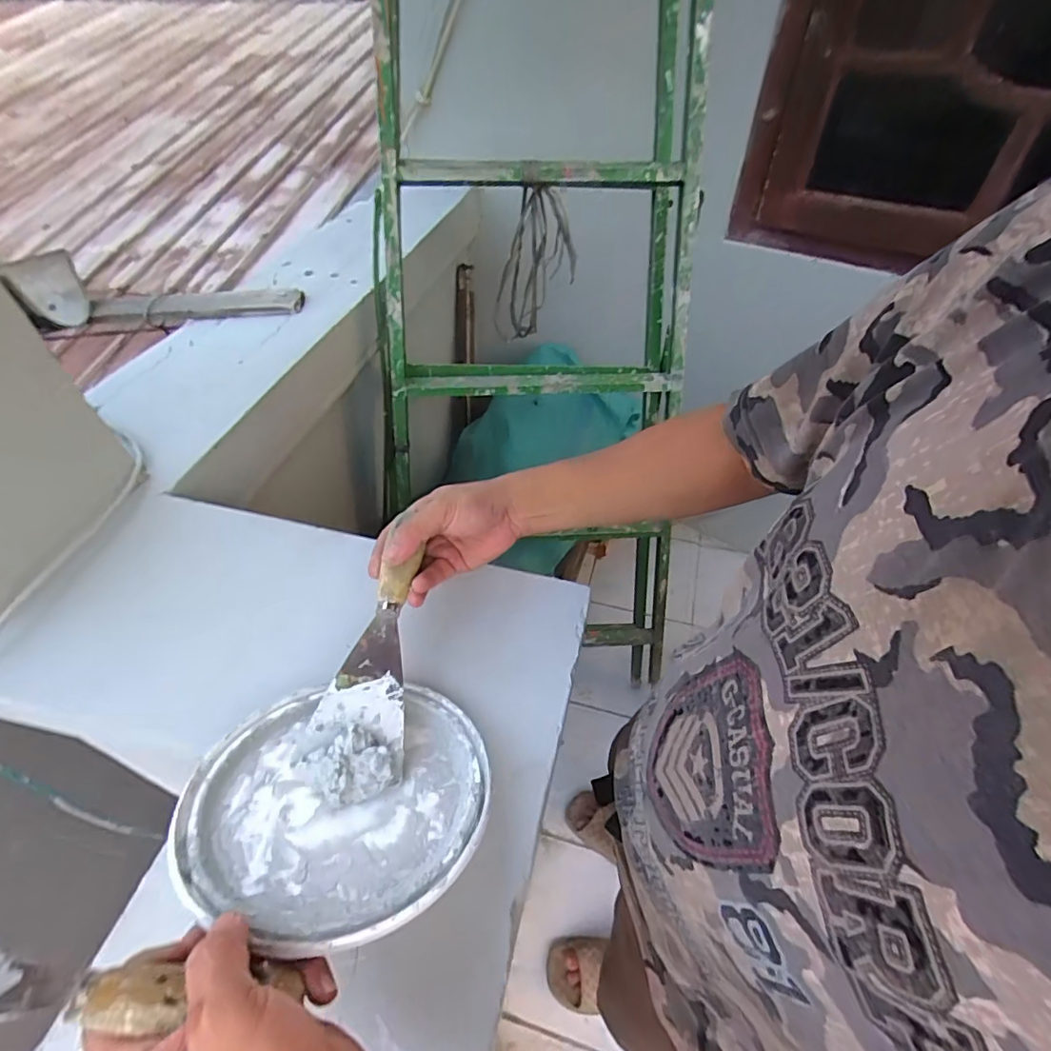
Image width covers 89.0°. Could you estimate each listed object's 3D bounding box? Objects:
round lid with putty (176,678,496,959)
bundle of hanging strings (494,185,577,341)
[{"bbox_3d":[-0.111,0.159,0.328,0.170,0.013,0.165,4,28,-2],"label":"round lid with putty"},{"bbox_3d":[0.014,-0.435,0.882,0.075,0.252,0.138,-35,76,-26],"label":"bundle of hanging strings"}]

